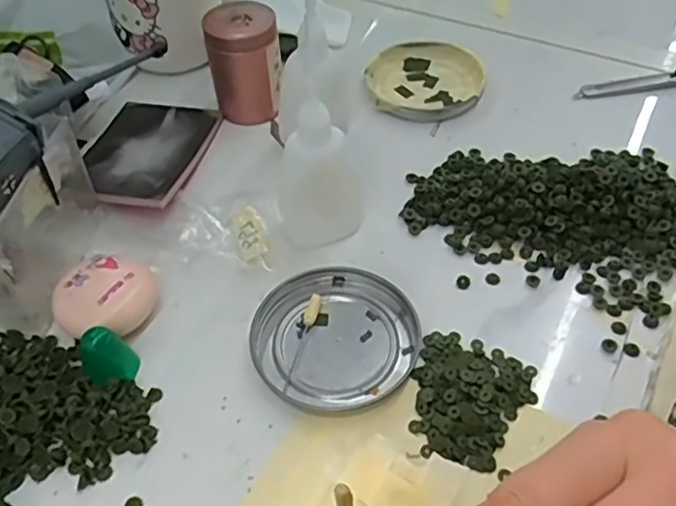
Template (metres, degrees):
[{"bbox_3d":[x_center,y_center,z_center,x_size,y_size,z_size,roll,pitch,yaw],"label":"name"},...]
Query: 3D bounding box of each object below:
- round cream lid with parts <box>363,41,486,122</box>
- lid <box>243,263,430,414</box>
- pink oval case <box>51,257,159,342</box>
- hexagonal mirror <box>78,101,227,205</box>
[{"bbox_3d":[0.059,-0.119,0.450,0.078,0.011,0.071,-1,50,1],"label":"round cream lid with parts"},{"bbox_3d":[-0.002,0.040,0.318,0.078,0.009,0.074,17,52,15],"label":"lid"},{"bbox_3d":[-0.113,0.023,0.324,0.048,0.019,0.041,-25,54,-18],"label":"pink oval case"},{"bbox_3d":[-0.123,-0.063,0.406,0.076,0.008,0.099,10,42,9],"label":"hexagonal mirror"}]

